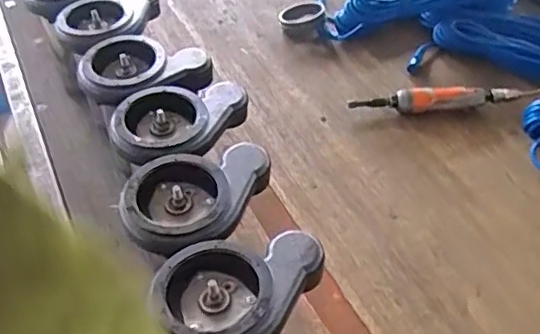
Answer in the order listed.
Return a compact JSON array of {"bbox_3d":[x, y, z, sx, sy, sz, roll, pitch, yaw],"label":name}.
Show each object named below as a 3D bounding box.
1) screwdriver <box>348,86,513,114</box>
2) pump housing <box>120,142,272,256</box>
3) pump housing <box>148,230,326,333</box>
[{"bbox_3d":[0.267,-0.109,0.971,0.273,0.034,0.043,-2,46,0],"label":"screwdriver"},{"bbox_3d":[-0.081,0.024,0.633,0.121,0.038,0.164,17,49,18],"label":"pump housing"},{"bbox_3d":[-0.032,0.107,0.549,0.124,0.032,0.164,30,53,27],"label":"pump housing"}]

